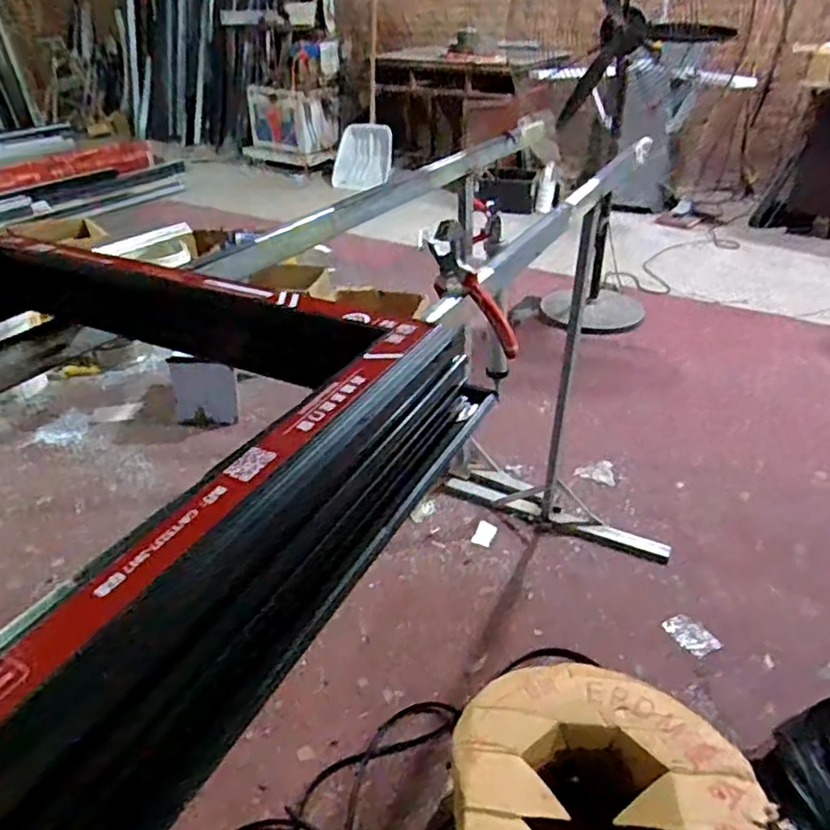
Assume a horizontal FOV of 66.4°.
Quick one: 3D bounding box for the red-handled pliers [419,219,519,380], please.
[{"bbox_3d":[0.063,-0.129,0.732,0.059,0.186,0.026,-17,15,44],"label":"red-handled pliers"}]

